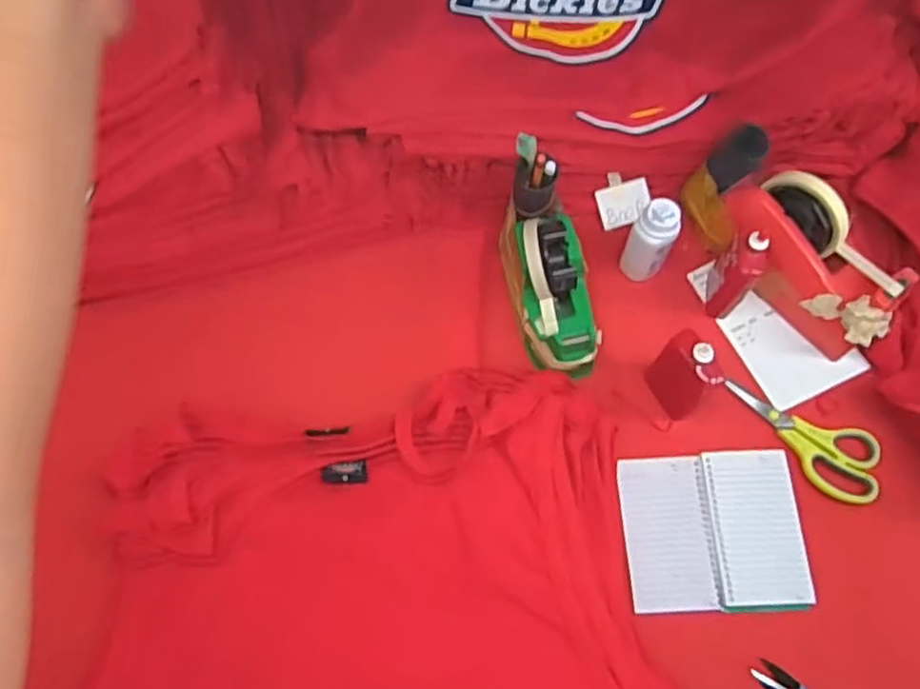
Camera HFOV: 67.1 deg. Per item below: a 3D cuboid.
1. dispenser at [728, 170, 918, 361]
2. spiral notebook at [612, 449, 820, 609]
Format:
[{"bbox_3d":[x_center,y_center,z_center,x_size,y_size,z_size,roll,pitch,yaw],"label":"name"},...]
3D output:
[{"bbox_3d":[0.336,-0.084,0.662,0.064,0.113,0.181,-36,70,-14],"label":"dispenser"},{"bbox_3d":[0.229,0.166,0.622,0.154,0.010,0.135,-2,66,0],"label":"spiral notebook"}]

